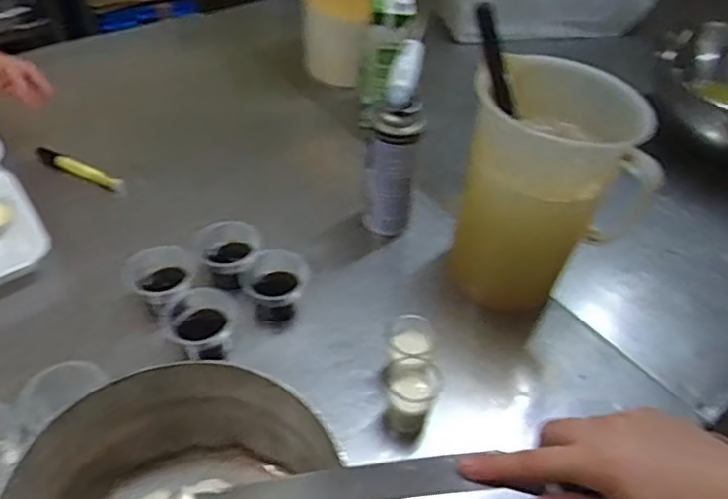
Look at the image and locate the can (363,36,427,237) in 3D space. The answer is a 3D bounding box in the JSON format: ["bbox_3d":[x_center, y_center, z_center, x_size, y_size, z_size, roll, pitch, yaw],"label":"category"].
[{"bbox_3d":[0.034,-0.116,0.728,0.063,0.248,0.065,3,45,-3],"label":"can"}]

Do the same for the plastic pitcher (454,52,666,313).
[{"bbox_3d":[0.191,-0.067,0.684,0.166,0.245,0.177,7,45,1],"label":"plastic pitcher"}]

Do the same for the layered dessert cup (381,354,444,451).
[{"bbox_3d":[0.041,0.143,0.590,0.055,0.063,0.053,3,45,-3],"label":"layered dessert cup"}]

